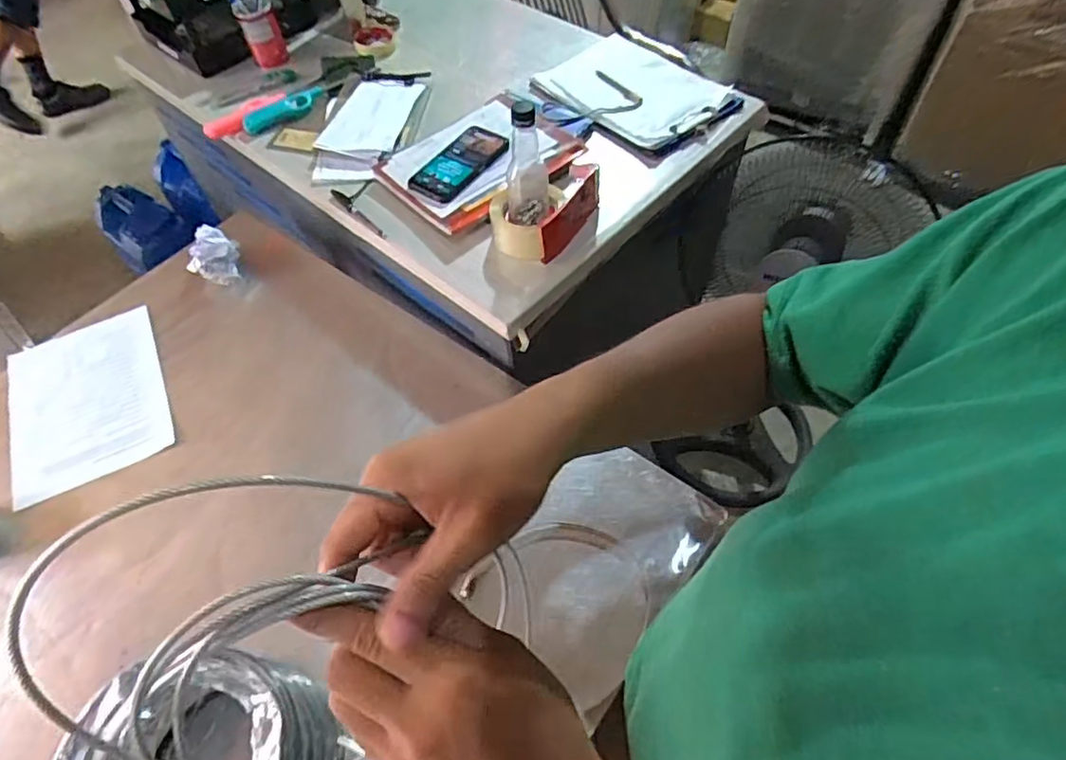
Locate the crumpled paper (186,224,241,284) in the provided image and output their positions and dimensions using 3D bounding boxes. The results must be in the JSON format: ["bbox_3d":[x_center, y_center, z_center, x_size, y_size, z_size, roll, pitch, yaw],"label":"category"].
[{"bbox_3d":[-0.544,-0.214,1.038,0.069,0.092,0.082,14,57,12],"label":"crumpled paper"}]

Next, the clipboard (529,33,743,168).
[{"bbox_3d":[0.175,-0.507,1.090,0.230,0.033,0.315,-39,62,-21],"label":"clipboard"}]

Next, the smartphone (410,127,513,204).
[{"bbox_3d":[-0.112,-0.343,0.972,0.086,0.012,0.173,32,68,16],"label":"smartphone"}]

